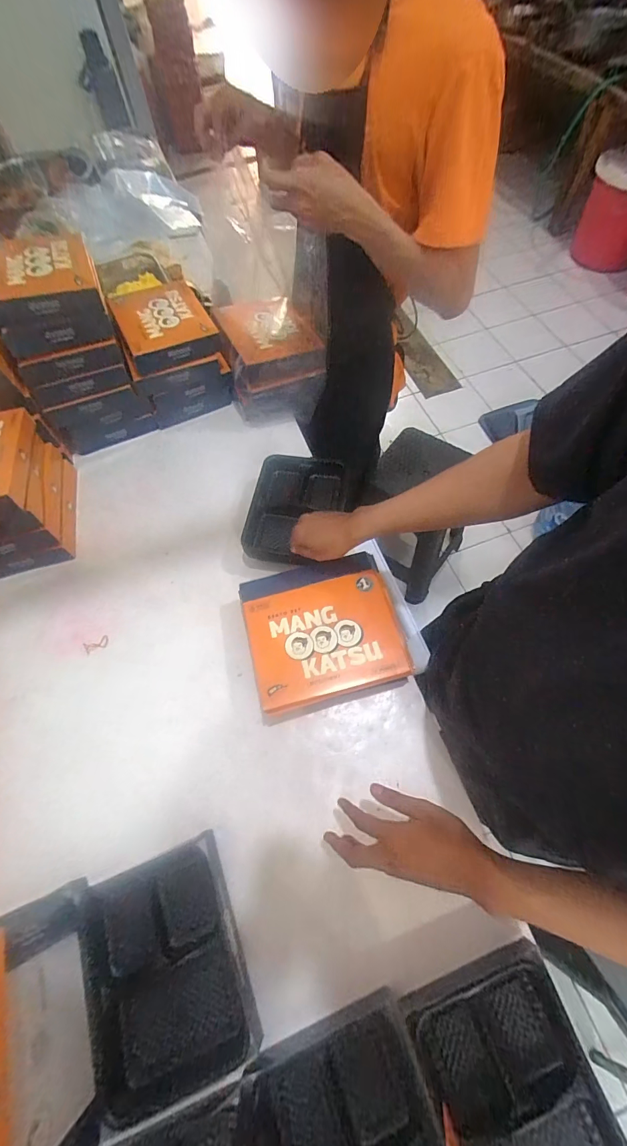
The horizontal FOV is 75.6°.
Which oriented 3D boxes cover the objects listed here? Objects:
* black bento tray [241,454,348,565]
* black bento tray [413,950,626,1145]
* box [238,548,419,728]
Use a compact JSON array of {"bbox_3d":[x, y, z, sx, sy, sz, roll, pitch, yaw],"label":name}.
[{"bbox_3d":[-0.030,-0.125,0.775,0.169,0.027,0.227,16,78,-10],"label":"black bento tray"},{"bbox_3d":[0.224,0.568,0.421,0.166,0.033,0.222,-19,64,-6],"label":"black bento tray"},{"bbox_3d":[0.019,0.093,0.645,0.236,0.067,0.222,-13,64,-3],"label":"box"}]

